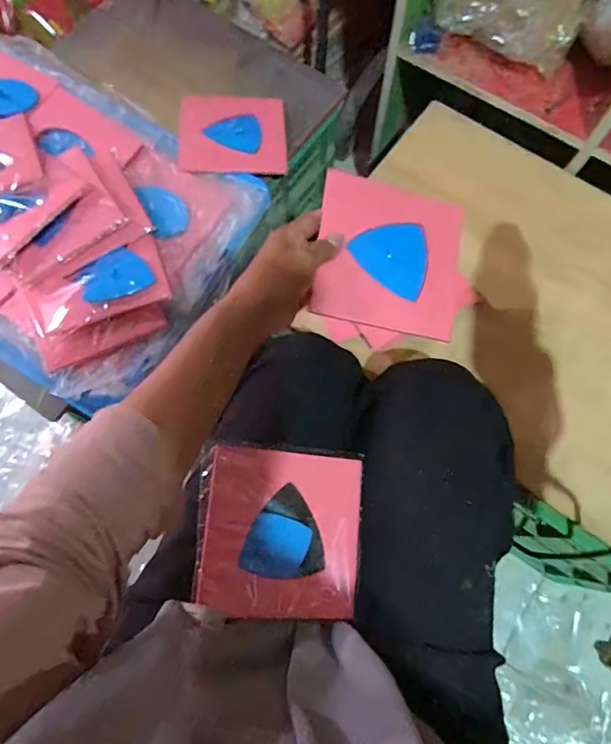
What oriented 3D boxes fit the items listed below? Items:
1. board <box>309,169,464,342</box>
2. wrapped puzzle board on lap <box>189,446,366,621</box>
[{"bbox_3d":[0.081,-0.110,0.466,0.137,0.010,0.142,11,76,-14],"label":"board"},{"bbox_3d":[-0.018,0.140,0.439,0.148,0.008,0.143,7,75,-17],"label":"wrapped puzzle board on lap"}]

